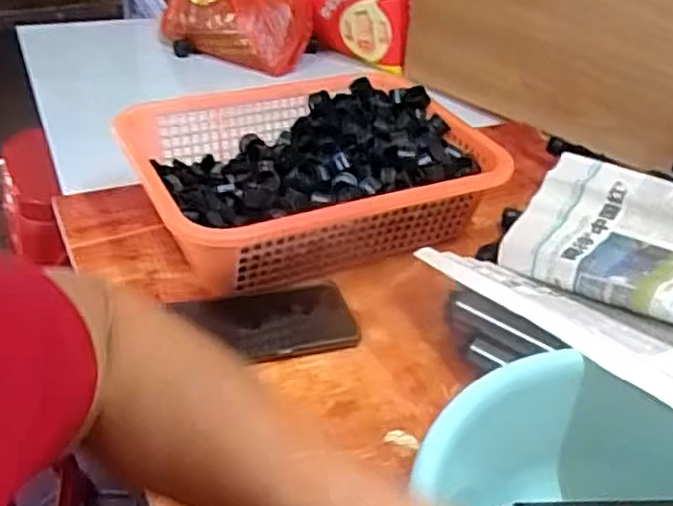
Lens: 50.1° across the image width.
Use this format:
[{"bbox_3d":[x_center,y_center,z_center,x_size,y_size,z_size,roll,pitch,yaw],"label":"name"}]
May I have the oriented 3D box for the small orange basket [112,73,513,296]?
[{"bbox_3d":[-0.023,-0.080,0.707,0.332,0.093,0.241,-13,42,-24],"label":"small orange basket"}]

